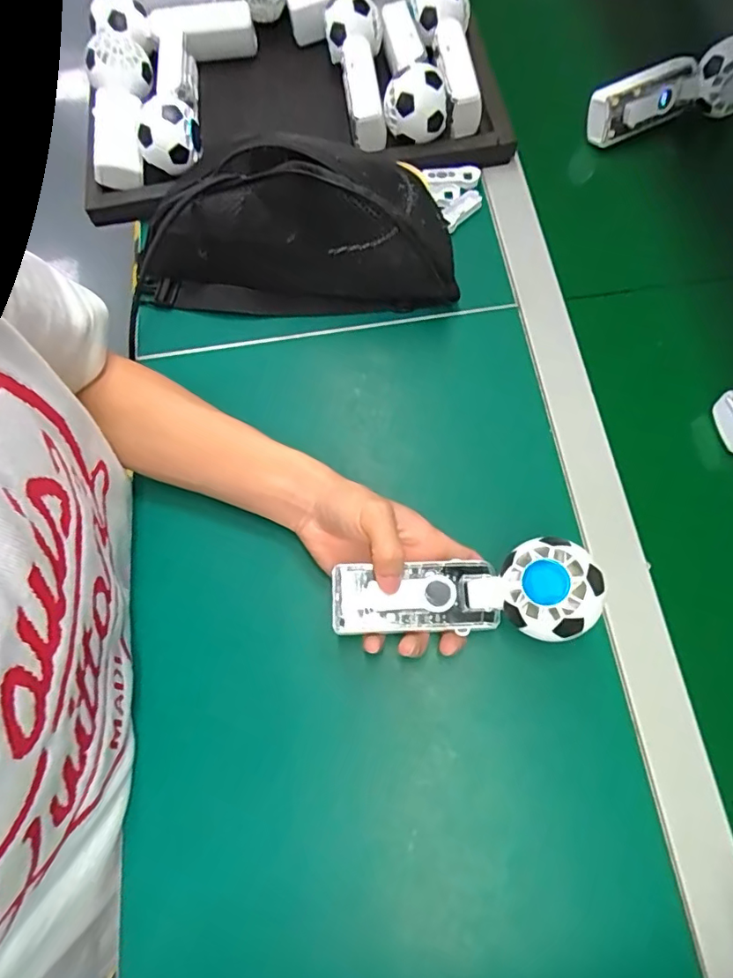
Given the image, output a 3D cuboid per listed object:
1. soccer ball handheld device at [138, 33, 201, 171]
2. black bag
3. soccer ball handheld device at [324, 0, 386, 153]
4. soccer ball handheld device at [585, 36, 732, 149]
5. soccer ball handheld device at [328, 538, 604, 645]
[{"bbox_3d":[-0.202,-0.402,0.551,0.058,0.045,0.181,-11,68,-2],"label":"soccer ball handheld device"},{"bbox_3d":[-0.061,-0.219,0.458,0.275,0.118,0.084,6,69,5],"label":"black bag"},{"bbox_3d":[-0.010,-0.415,0.534,0.057,0.050,0.169,-4,68,1],"label":"soccer ball handheld device"},{"bbox_3d":[0.293,-0.390,0.523,0.156,0.059,0.056,-12,68,-2],"label":"soccer ball handheld device"},{"bbox_3d":[0.062,0.069,0.346,0.164,0.029,0.054,-7,65,14],"label":"soccer ball handheld device"}]

